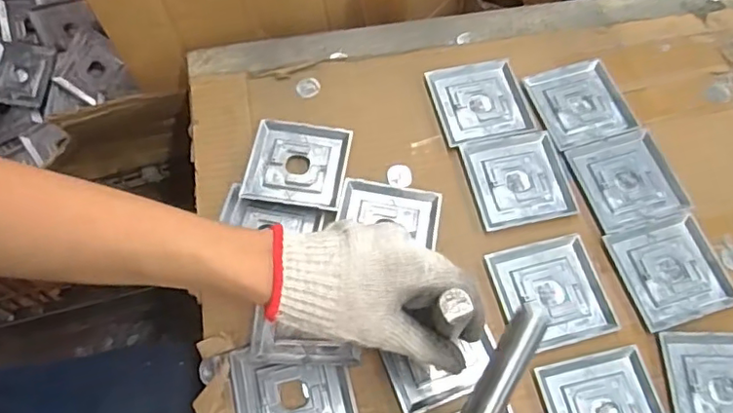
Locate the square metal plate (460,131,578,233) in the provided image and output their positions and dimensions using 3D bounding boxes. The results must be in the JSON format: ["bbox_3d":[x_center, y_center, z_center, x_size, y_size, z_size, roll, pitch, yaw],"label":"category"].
[{"bbox_3d":[0.143,-0.027,0.547,0.089,0.004,0.092,-10,66,-7],"label":"square metal plate"}]

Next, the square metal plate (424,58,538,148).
[{"bbox_3d":[0.115,-0.106,0.585,0.090,0.005,0.089,-12,66,-7],"label":"square metal plate"}]

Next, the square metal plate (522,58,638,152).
[{"bbox_3d":[0.217,-0.105,0.585,0.090,0.004,0.090,-16,67,-9],"label":"square metal plate"}]

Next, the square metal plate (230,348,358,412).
[{"bbox_3d":[-0.056,0.150,0.452,0.089,0.006,0.085,-12,66,-7],"label":"square metal plate"}]

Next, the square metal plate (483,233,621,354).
[{"bbox_3d":[0.161,0.074,0.500,0.090,0.004,0.090,-13,66,-8],"label":"square metal plate"}]

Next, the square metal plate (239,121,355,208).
[{"bbox_3d":[-0.065,-0.040,0.545,0.091,0.010,0.089,7,65,1],"label":"square metal plate"}]

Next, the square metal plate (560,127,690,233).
[{"bbox_3d":[0.248,-0.026,0.549,0.090,0.007,0.091,-15,67,-9],"label":"square metal plate"}]

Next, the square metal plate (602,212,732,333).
[{"bbox_3d":[0.272,0.057,0.514,0.092,0.005,0.089,-15,67,-9],"label":"square metal plate"}]

